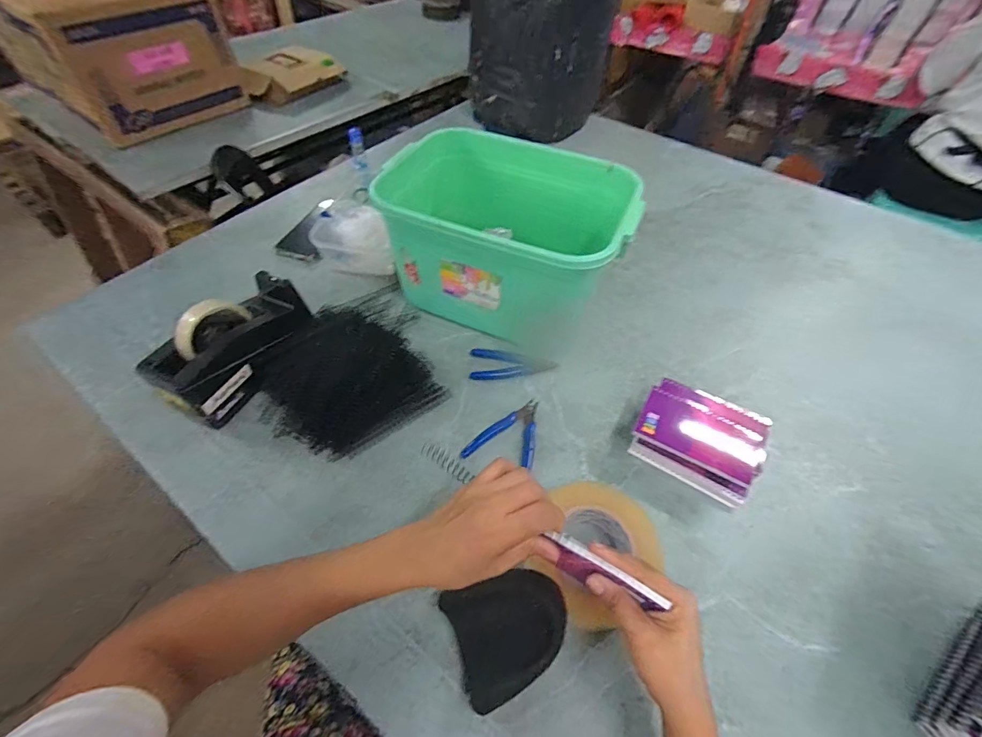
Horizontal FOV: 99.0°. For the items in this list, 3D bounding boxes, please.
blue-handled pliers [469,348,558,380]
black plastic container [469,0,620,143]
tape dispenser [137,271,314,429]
[{"bbox_3d":[0.032,-0.010,0.609,0.123,0.009,0.055,-5,52,-5],"label":"blue-handled pliers"},{"bbox_3d":[0.112,-0.737,0.935,0.232,0.366,0.255,-24,57,-18],"label":"black plastic container"},{"bbox_3d":[-0.334,-0.033,0.553,0.091,0.109,0.203,28,57,20],"label":"tape dispenser"}]

